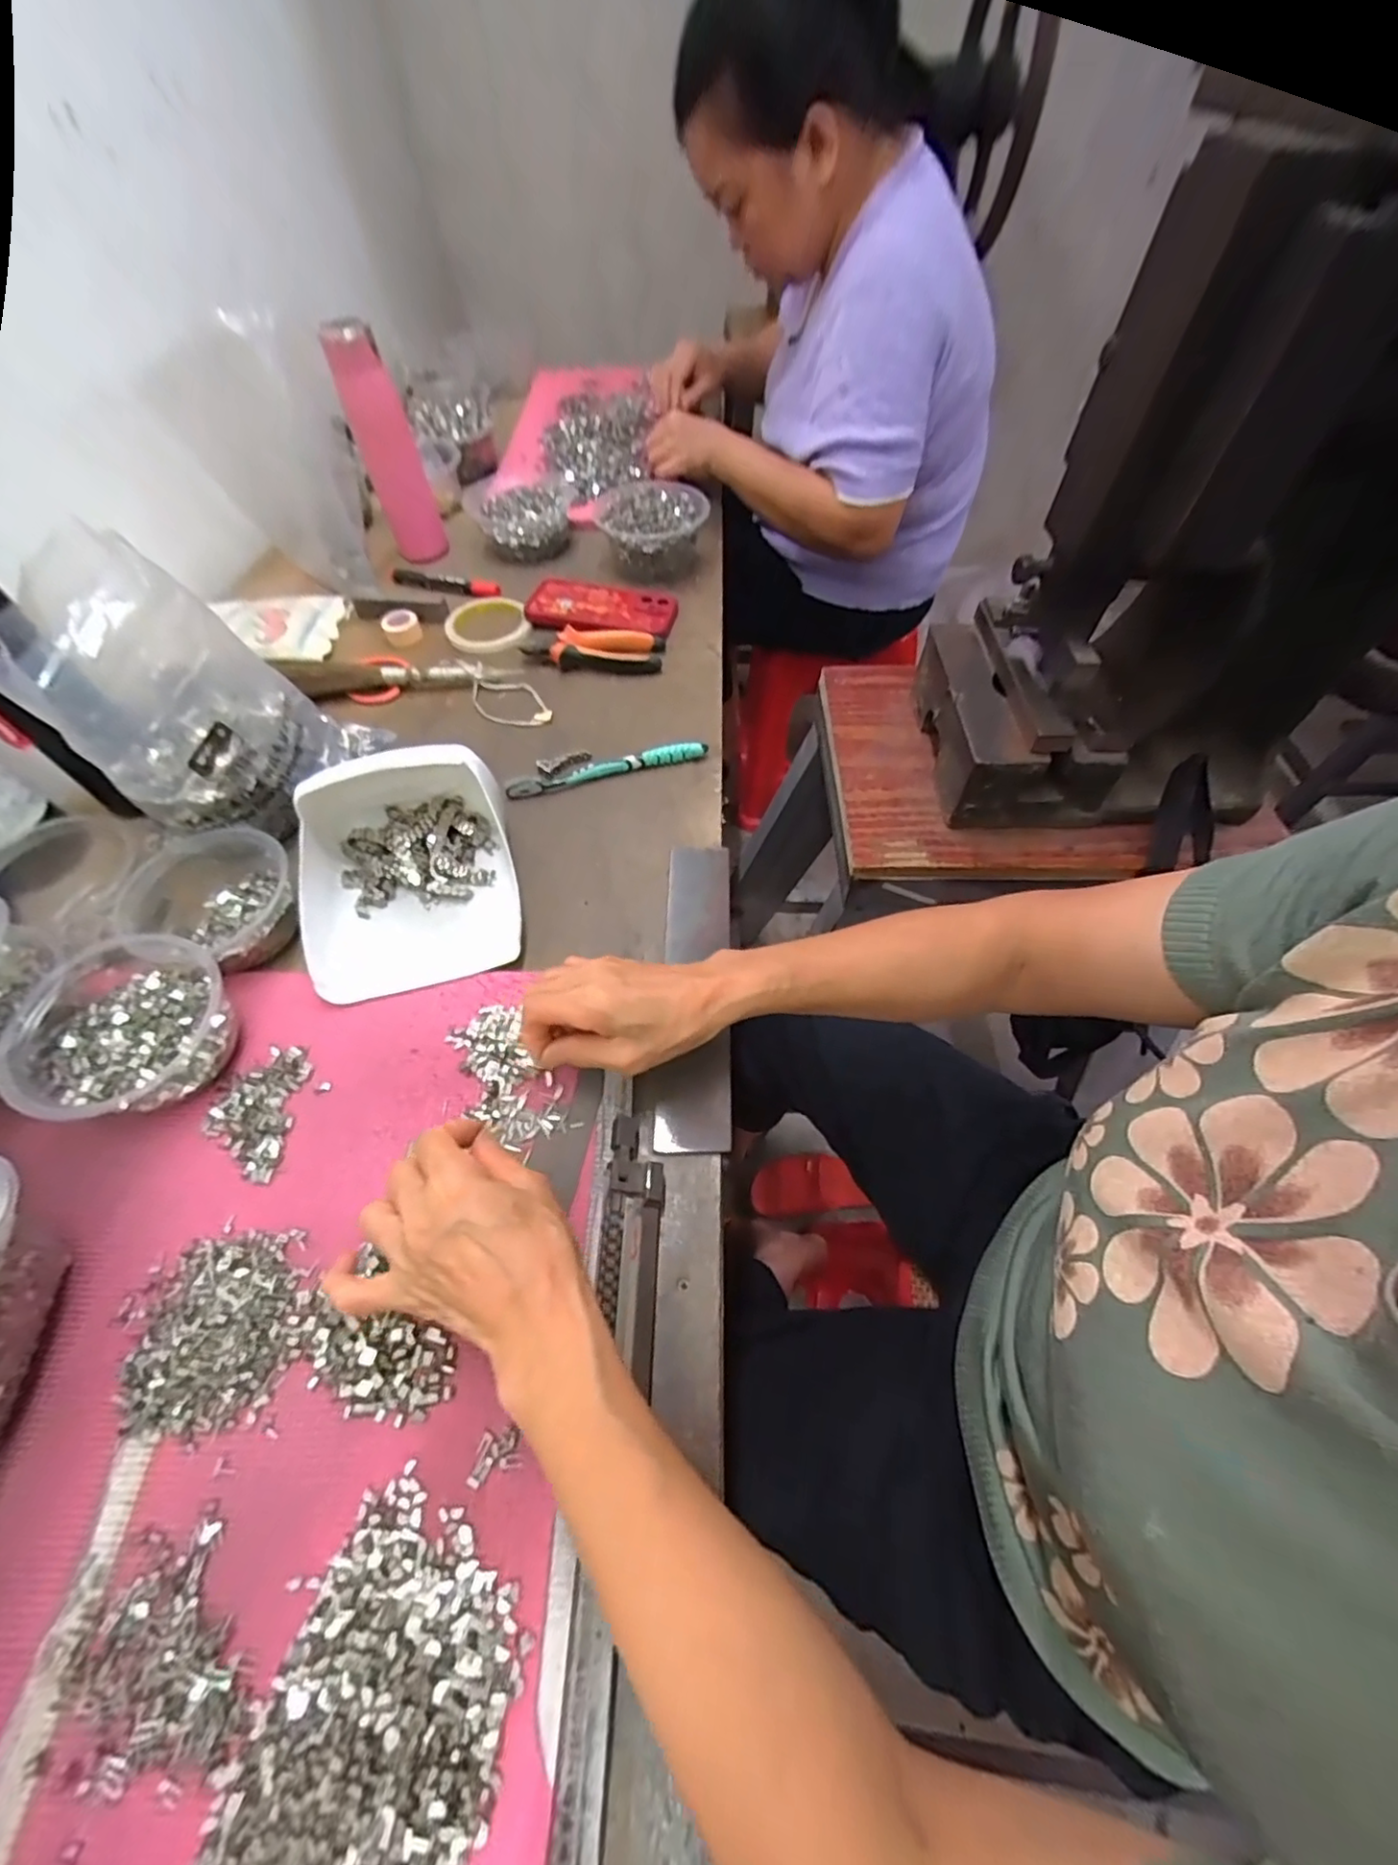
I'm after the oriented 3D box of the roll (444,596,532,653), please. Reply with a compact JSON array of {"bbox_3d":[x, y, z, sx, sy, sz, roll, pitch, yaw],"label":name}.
[{"bbox_3d":[-0.238,-0.358,0.719,0.095,0.017,0.097,-1,57,2],"label":"roll"}]

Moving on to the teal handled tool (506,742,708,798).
[{"bbox_3d":[-0.084,-0.152,0.576,0.186,0.015,0.015,-13,57,-7],"label":"teal handled tool"}]

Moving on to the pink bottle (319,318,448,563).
[{"bbox_3d":[-0.357,-0.559,0.721,0.061,0.204,0.050,-35,62,-19],"label":"pink bottle"}]

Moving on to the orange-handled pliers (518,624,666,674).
[{"bbox_3d":[-0.112,-0.308,0.674,0.145,0.033,0.050,3,57,4],"label":"orange-handled pliers"}]

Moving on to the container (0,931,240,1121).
[{"bbox_3d":[-0.367,0.060,0.404,0.117,0.064,0.111,-1,57,2],"label":"container"}]

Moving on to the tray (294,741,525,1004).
[{"bbox_3d":[-0.225,-0.057,0.469,0.157,0.083,0.181,-15,57,-8],"label":"tray"}]

